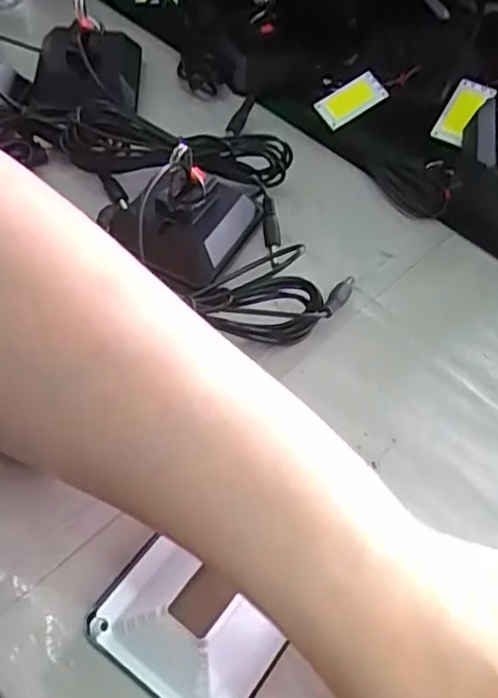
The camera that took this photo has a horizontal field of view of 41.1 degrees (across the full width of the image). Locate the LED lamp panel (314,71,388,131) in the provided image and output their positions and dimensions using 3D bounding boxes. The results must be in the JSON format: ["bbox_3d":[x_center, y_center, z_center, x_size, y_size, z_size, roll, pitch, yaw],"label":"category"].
[{"bbox_3d":[0.068,-0.167,0.444,0.050,0.007,0.026,-31,76,-9],"label":"LED lamp panel"}]

